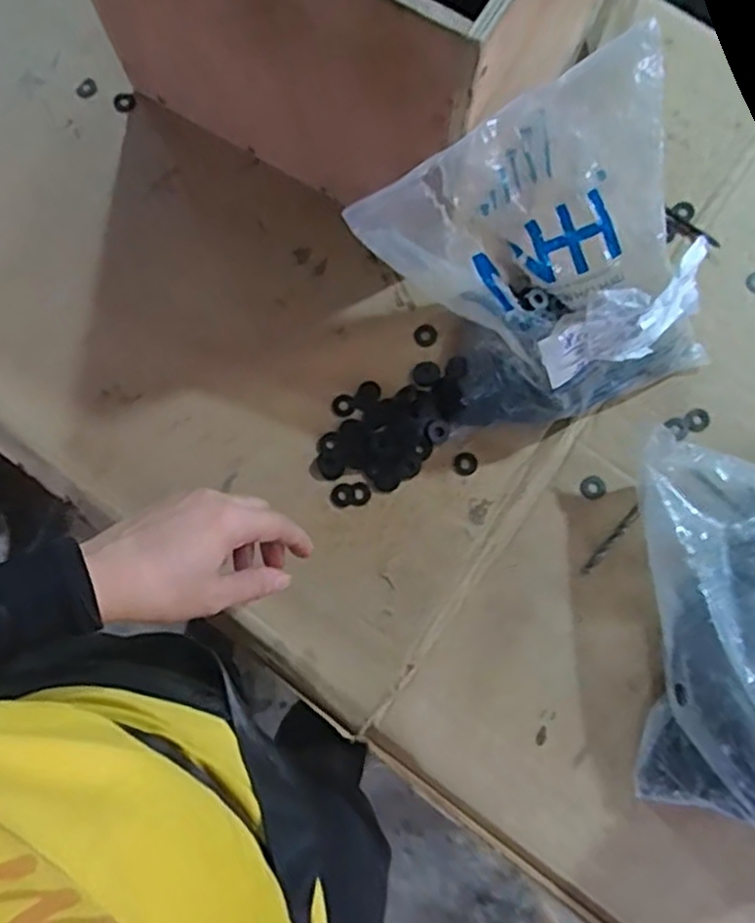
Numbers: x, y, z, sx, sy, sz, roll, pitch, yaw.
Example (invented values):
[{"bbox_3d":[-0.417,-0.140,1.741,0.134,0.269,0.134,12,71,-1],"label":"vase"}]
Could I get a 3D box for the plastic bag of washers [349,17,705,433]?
[{"bbox_3d":[0.121,-0.126,0.508,0.218,0.176,0.171,-26,79,-6],"label":"plastic bag of washers"}]

